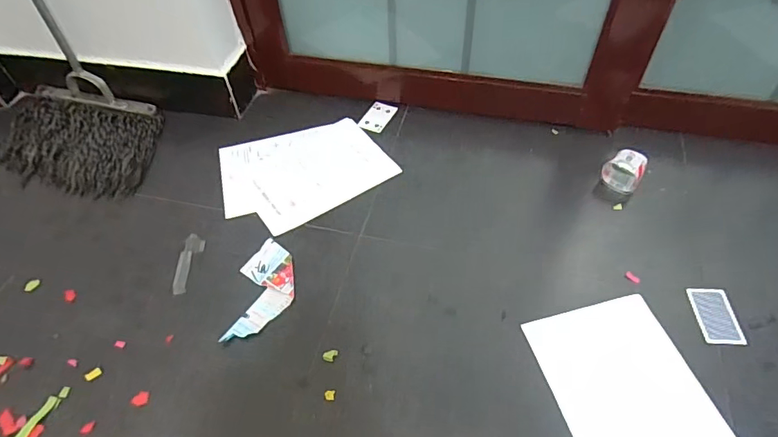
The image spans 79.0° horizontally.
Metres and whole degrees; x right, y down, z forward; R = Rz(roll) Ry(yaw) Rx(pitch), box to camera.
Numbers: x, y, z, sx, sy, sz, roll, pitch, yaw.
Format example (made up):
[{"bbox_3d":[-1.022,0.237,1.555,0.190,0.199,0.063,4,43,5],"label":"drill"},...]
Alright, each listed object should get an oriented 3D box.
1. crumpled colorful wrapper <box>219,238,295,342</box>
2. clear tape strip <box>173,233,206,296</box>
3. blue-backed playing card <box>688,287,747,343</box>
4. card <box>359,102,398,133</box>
[{"bbox_3d":[-0.209,0.116,0.800,0.094,0.008,0.182,-1,52,2],"label":"crumpled colorful wrapper"},{"bbox_3d":[-0.359,0.079,0.842,0.037,0.004,0.122,2,52,4],"label":"clear tape strip"},{"bbox_3d":[0.514,0.153,0.742,0.055,0.009,0.095,-5,53,14],"label":"blue-backed playing card"},{"bbox_3d":[-0.025,-0.230,1.072,0.061,0.006,0.100,18,55,16],"label":"card"}]

